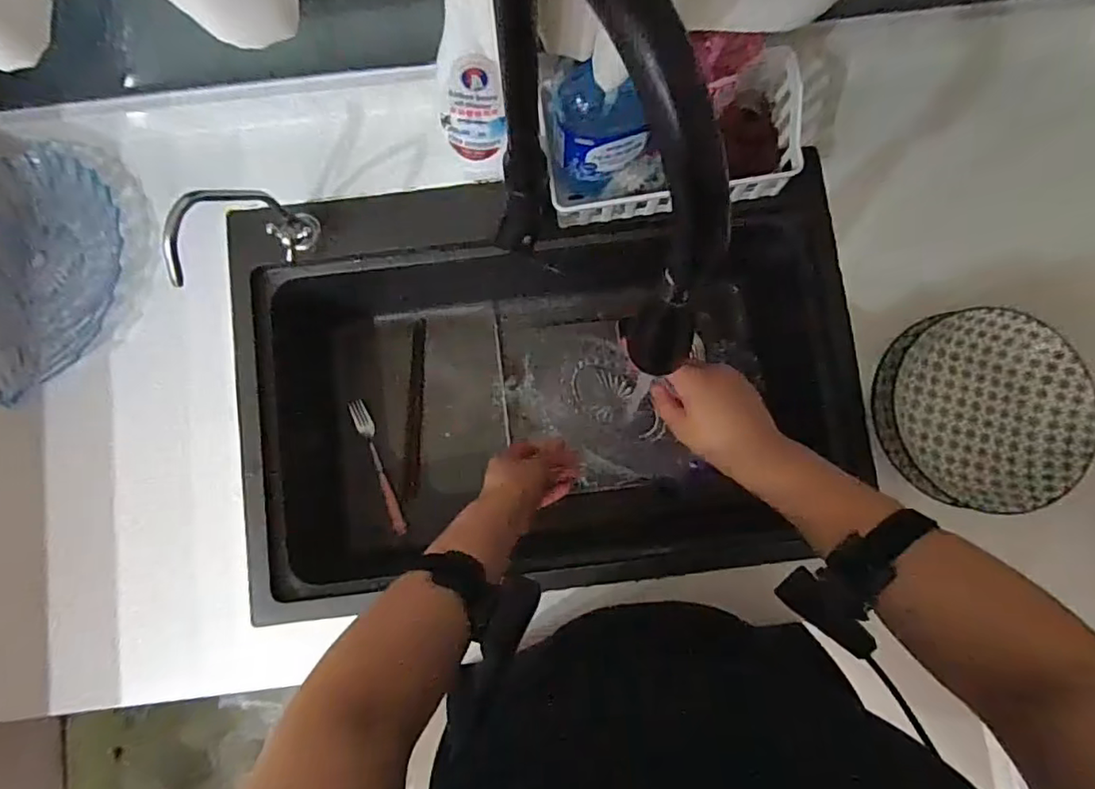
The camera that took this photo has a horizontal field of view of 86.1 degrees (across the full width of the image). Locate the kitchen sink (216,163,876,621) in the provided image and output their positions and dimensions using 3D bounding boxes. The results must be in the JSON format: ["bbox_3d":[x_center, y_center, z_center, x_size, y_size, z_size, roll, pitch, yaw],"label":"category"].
[{"bbox_3d":[-0.009,-0.027,0.740,0.689,0.198,0.447,-9,85,0],"label":"kitchen sink"}]

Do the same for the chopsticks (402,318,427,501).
[{"bbox_3d":[-0.189,0.019,0.830,0.024,0.011,0.250,1,85,1],"label":"chopsticks"}]

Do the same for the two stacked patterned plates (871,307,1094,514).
[{"bbox_3d":[0.446,0.016,0.603,0.203,0.037,0.195,0,85,1],"label":"two stacked patterned plates"}]

